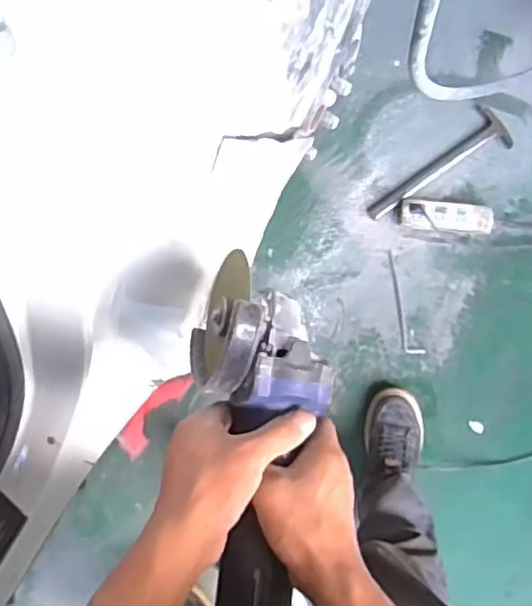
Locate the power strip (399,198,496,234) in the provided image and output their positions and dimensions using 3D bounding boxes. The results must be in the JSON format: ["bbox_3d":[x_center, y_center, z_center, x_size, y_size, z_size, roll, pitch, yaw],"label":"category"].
[{"bbox_3d":[0.353,-0.170,1.311,0.181,0.049,0.064,6,85,1],"label":"power strip"}]

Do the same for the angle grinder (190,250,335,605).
[{"bbox_3d":[-0.007,0.107,0.504,0.106,0.099,0.280,1,86,1],"label":"angle grinder"}]

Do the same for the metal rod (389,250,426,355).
[{"bbox_3d":[0.260,0.003,1.310,0.039,0.005,0.208,-17,85,-1],"label":"metal rod"}]

